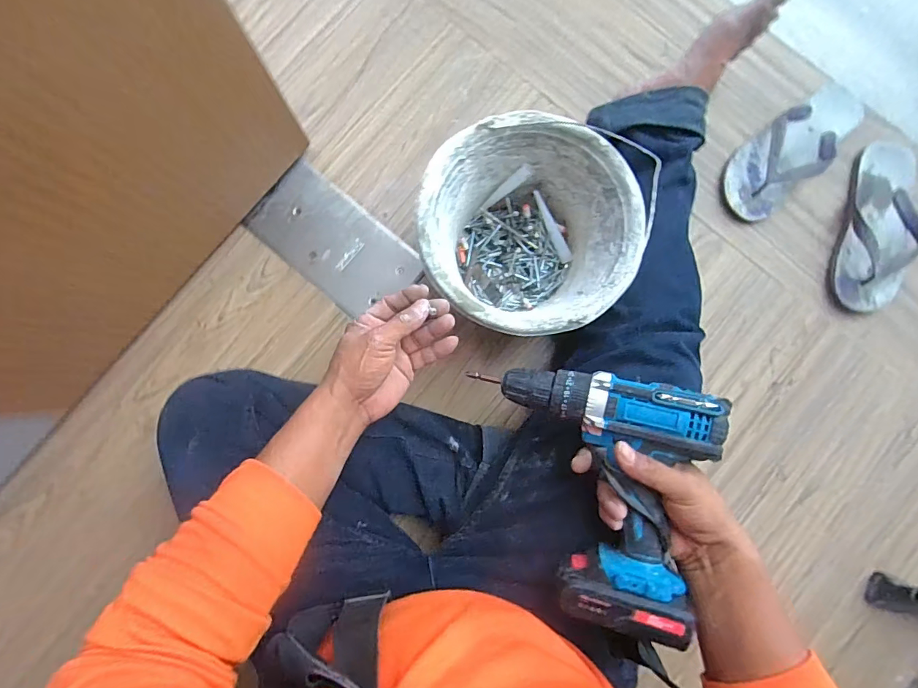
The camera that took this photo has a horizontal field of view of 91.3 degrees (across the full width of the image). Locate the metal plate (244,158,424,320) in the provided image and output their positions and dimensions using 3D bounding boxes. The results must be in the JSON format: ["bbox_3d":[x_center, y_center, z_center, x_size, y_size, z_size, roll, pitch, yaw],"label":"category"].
[{"bbox_3d":[-0.176,-0.143,0.640,0.229,0.008,0.124,41,85,1],"label":"metal plate"}]

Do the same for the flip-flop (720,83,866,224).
[{"bbox_3d":[0.487,-0.286,0.646,0.252,0.042,0.099,-39,86,-4],"label":"flip-flop"}]

